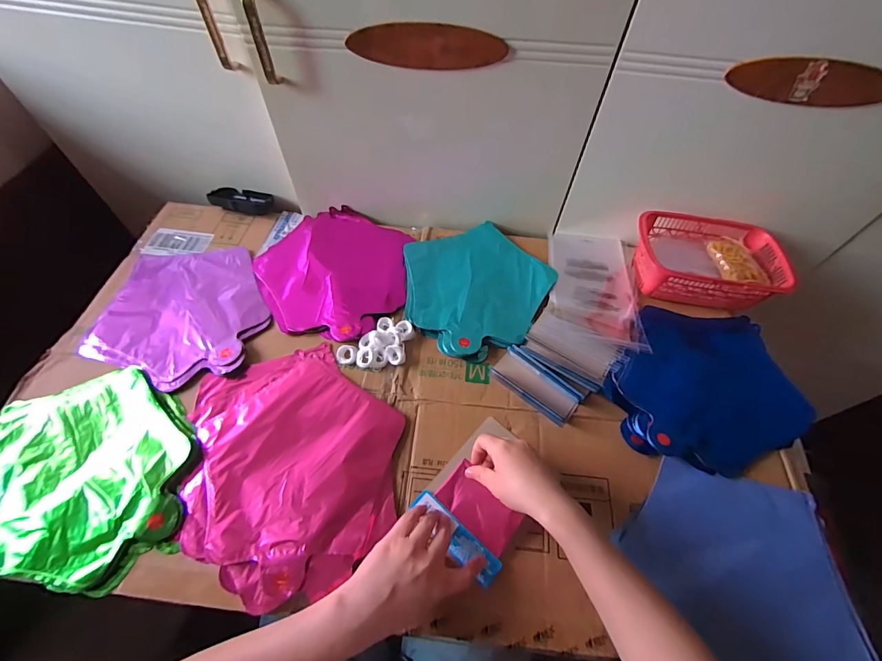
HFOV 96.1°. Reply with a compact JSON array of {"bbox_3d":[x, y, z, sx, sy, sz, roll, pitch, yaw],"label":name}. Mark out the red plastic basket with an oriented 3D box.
[{"bbox_3d":[0.411,-0.113,0.622,0.215,0.064,0.153,9,58,4],"label":"red plastic basket"}]

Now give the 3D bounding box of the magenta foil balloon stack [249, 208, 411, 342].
[{"bbox_3d":[-0.170,-0.101,0.636,0.227,0.020,0.261,3,58,0],"label":"magenta foil balloon stack"}]

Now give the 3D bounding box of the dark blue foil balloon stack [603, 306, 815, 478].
[{"bbox_3d":[0.359,0.071,0.539,0.248,0.023,0.234,11,58,5],"label":"dark blue foil balloon stack"}]

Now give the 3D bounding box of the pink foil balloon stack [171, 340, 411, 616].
[{"bbox_3d":[-0.171,0.149,0.466,0.240,0.012,0.278,-15,60,-11],"label":"pink foil balloon stack"}]

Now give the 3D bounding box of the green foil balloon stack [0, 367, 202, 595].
[{"bbox_3d":[-0.407,0.157,0.448,0.244,0.017,0.225,0,58,-2],"label":"green foil balloon stack"}]

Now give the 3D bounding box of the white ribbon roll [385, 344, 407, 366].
[{"bbox_3d":[-0.063,0.034,0.550,0.025,0.016,0.028,-15,60,-11],"label":"white ribbon roll"}]

